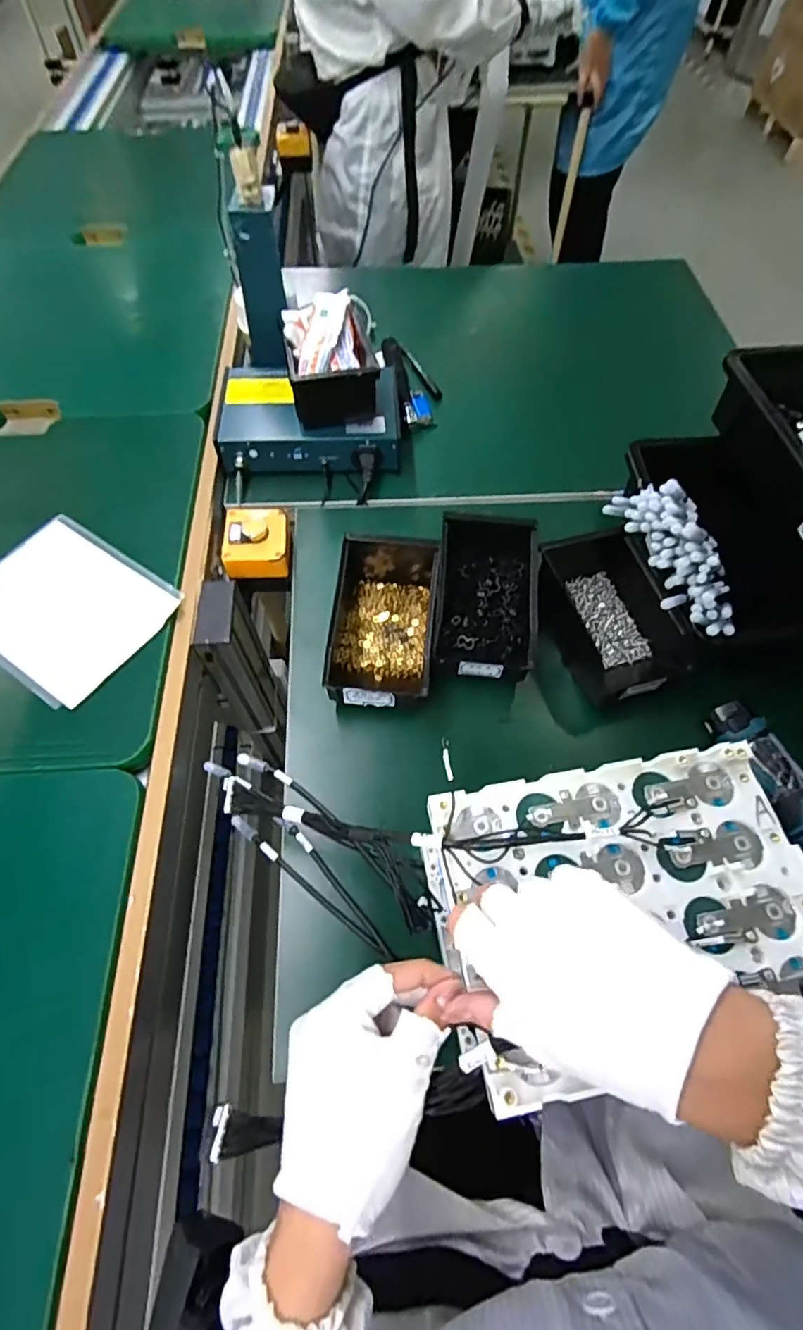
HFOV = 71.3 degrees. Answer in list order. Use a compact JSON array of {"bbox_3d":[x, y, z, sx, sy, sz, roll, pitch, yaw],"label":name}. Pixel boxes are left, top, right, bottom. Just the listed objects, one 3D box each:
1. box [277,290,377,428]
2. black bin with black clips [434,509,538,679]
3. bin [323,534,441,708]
[{"bbox_3d":[-0.090,-0.384,0.703,0.105,0.075,0.152,-8,61,-5],"label":"box"},{"bbox_3d":[0.090,-0.075,0.598,0.101,0.064,0.184,4,61,2],"label":"black bin with black clips"},{"bbox_3d":[-0.017,-0.051,0.590,0.104,0.073,0.195,5,61,3],"label":"bin"}]

